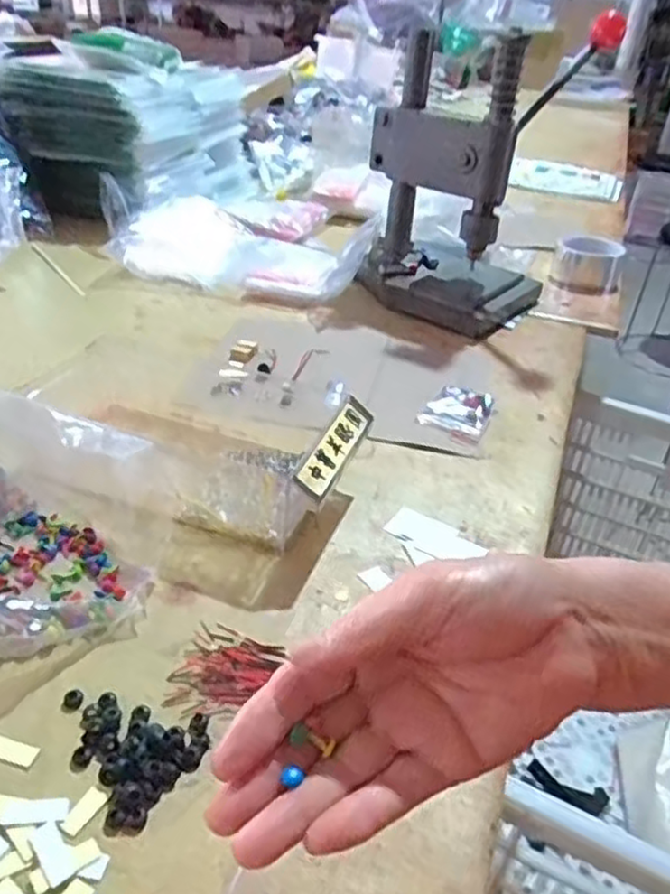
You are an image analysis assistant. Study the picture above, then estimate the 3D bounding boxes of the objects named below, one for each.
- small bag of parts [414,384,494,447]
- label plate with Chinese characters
[{"bbox_3d":[0.114,-0.034,0.642,0.058,0.007,0.086,21,36,19],"label":"small bag of parts"},{"bbox_3d":[0.001,-0.001,0.486,0.026,0.004,0.111,37,37,-3],"label":"label plate with Chinese characters"}]

